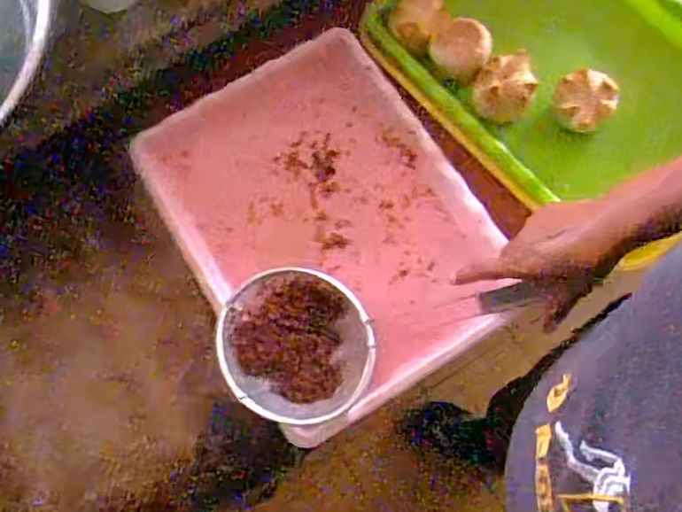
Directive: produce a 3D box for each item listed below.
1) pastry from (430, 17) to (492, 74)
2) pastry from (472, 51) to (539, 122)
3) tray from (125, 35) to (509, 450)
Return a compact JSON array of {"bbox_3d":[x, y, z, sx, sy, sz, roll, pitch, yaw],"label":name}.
[{"bbox_3d":[0.127,-0.223,0.660,0.054,0.023,0.061,-36,78,-8],"label":"pastry"},{"bbox_3d":[0.168,-0.175,0.639,0.055,0.026,0.066,27,77,7],"label":"pastry"},{"bbox_3d":[-0.018,-0.038,0.648,0.281,0.045,0.377,-32,78,-8],"label":"tray"}]

